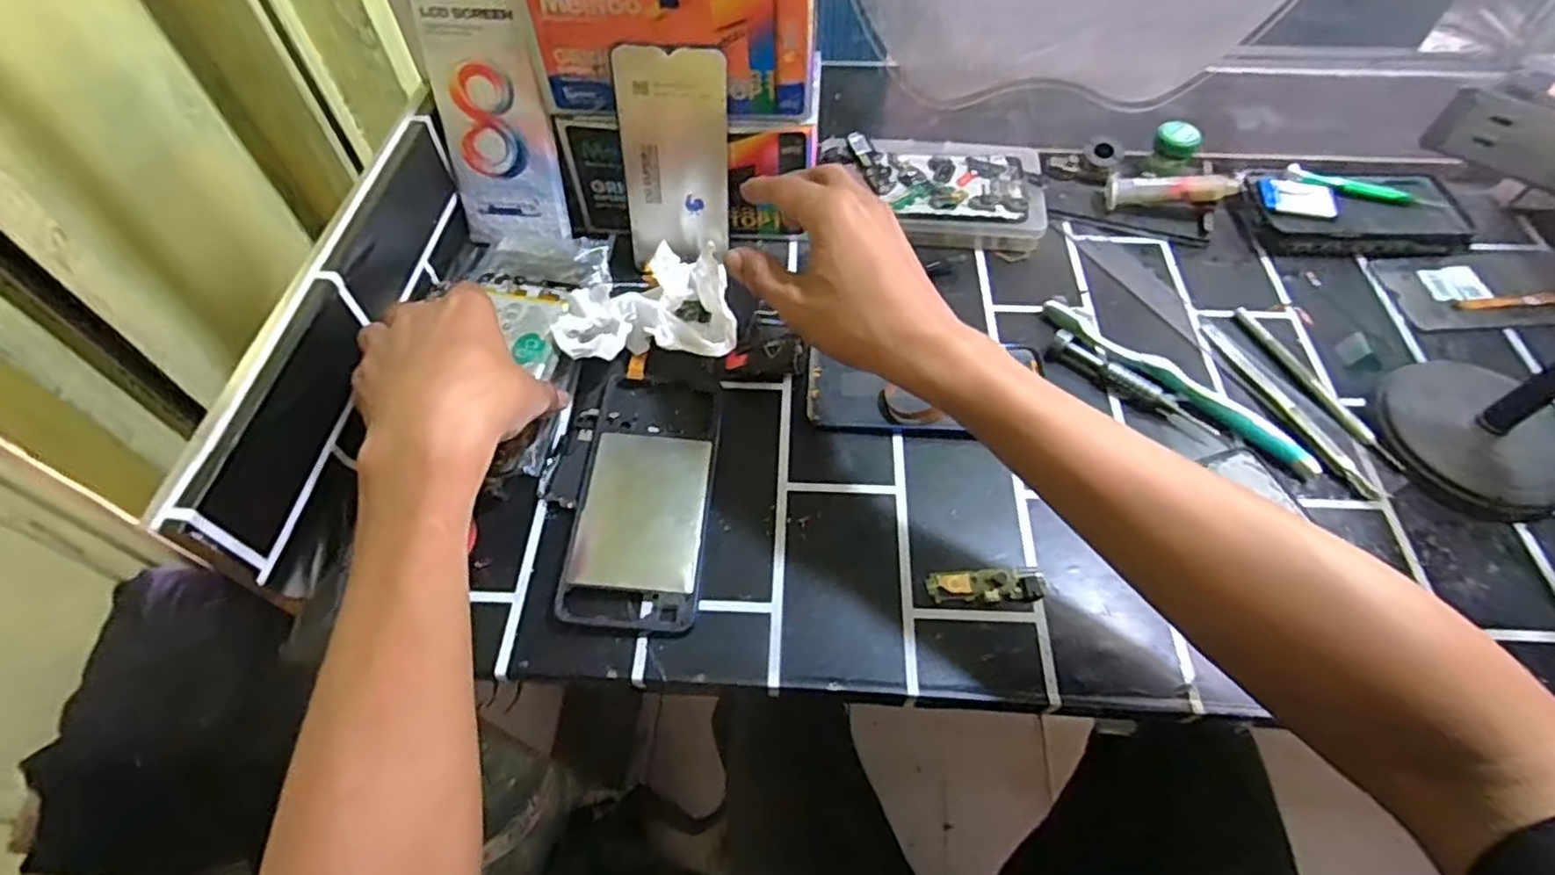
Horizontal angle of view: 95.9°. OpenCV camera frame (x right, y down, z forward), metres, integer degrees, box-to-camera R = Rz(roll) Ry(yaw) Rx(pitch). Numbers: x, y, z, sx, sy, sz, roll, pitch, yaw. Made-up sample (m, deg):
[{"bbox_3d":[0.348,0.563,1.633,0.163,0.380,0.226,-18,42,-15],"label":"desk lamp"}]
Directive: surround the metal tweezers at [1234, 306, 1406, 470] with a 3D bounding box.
[{"bbox_3d":[0.346,-0.035,0.453,0.016,0.006,0.135,-18,58,-11],"label":"metal tweezers"}]

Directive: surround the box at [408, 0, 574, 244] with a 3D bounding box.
[{"bbox_3d":[-0.197,-0.220,0.484,0.078,0.168,0.024,-5,34,-3],"label":"box"}]

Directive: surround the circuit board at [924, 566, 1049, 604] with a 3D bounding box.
[{"bbox_3d":[0.115,0.081,0.385,0.064,0.006,0.019,-3,56,-1],"label":"circuit board"}]

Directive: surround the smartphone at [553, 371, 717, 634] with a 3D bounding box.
[{"bbox_3d":[-0.076,0.034,0.410,0.073,0.016,0.155,3,57,2],"label":"smartphone"}]

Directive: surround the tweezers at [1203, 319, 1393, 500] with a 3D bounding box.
[{"bbox_3d":[0.322,-0.021,0.446,0.021,0.006,0.147,-17,58,-11],"label":"tweezers"}]

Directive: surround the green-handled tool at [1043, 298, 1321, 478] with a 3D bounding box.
[{"bbox_3d":[0.254,-0.037,0.452,0.019,0.010,0.184,-38,64,-22],"label":"green-handled tool"}]

